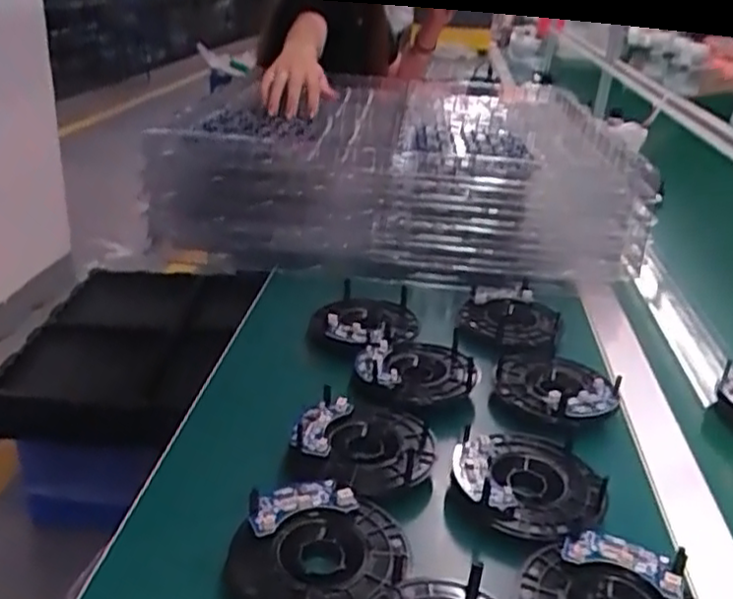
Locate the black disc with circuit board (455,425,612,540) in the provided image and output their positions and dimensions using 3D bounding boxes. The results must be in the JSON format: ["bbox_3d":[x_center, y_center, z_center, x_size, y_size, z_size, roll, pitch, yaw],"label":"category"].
[{"bbox_3d":[0.108,0.119,0.463,0.098,0.016,0.092,3,26,-2],"label":"black disc with circuit board"}]

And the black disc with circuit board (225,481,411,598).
[{"bbox_3d":[-0.026,0.143,0.395,0.096,0.022,0.088,3,26,-2],"label":"black disc with circuit board"}]

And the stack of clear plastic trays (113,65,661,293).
[{"bbox_3d":[0.056,-0.189,0.939,0.542,0.122,0.503,5,26,3],"label":"stack of clear plastic trays"}]

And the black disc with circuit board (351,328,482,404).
[{"bbox_3d":[0.041,0.055,0.573,0.101,0.019,0.088,-3,27,-14],"label":"black disc with circuit board"}]

